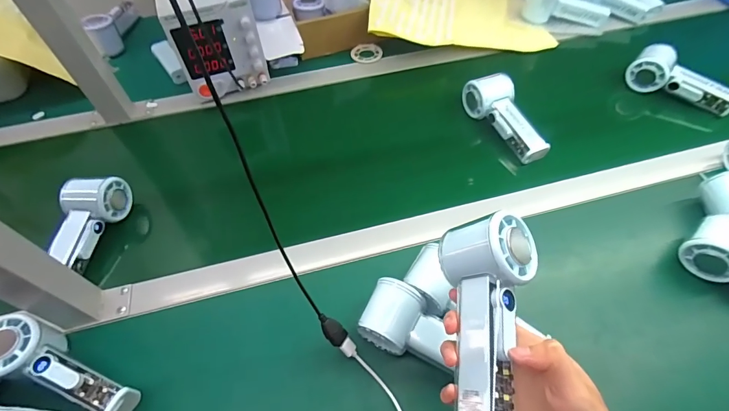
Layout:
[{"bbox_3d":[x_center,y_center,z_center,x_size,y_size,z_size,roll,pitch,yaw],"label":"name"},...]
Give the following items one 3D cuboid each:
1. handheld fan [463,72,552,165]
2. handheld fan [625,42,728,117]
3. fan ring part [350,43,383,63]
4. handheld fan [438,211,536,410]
[{"bbox_3d":[0.211,-0.126,0.567,0.056,0.054,0.152,-21,57,-12],"label":"handheld fan"},{"bbox_3d":[0.502,-0.197,0.598,0.154,0.051,0.056,32,62,22],"label":"handheld fan"},{"bbox_3d":[0.005,-0.279,0.698,0.055,0.010,0.044,-11,55,-5],"label":"fan ring part"},{"bbox_3d":[0.089,0.085,0.288,0.057,0.058,0.160,24,66,-30],"label":"handheld fan"}]

